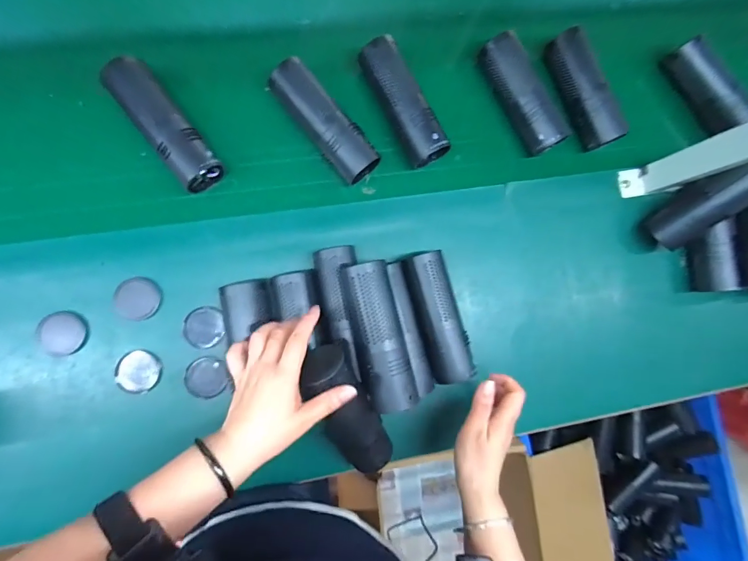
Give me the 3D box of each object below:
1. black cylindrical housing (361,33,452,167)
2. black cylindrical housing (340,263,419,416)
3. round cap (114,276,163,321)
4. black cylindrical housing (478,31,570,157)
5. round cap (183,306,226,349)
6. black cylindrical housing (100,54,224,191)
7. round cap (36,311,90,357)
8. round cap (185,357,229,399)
[{"bbox_3d":[0.037,-0.231,0.513,0.052,0.058,0.164,-30,90,-8],"label":"black cylindrical housing"},{"bbox_3d":[0.007,0.059,0.434,0.060,0.045,0.163,-13,88,-9],"label":"black cylindrical housing"},{"bbox_3d":[-0.285,0.022,0.472,0.049,0.008,0.050,1,86,-7],"label":"round cap"},{"bbox_3d":[0.208,-0.254,0.534,0.050,0.052,0.166,-31,90,-8],"label":"black cylindrical housing"},{"bbox_3d":[-0.213,0.059,0.488,0.044,0.010,0.050,-10,87,-7],"label":"round cap"},{"bbox_3d":[-0.254,-0.188,0.472,0.054,0.054,0.167,-37,91,-8],"label":"black cylindrical housing"},{"bbox_3d":[-0.365,0.062,0.457,0.049,0.013,0.049,1,86,-7],"label":"round cap"},{"bbox_3d":[-0.207,0.120,0.482,0.048,0.007,0.048,1,86,-7],"label":"round cap"}]

